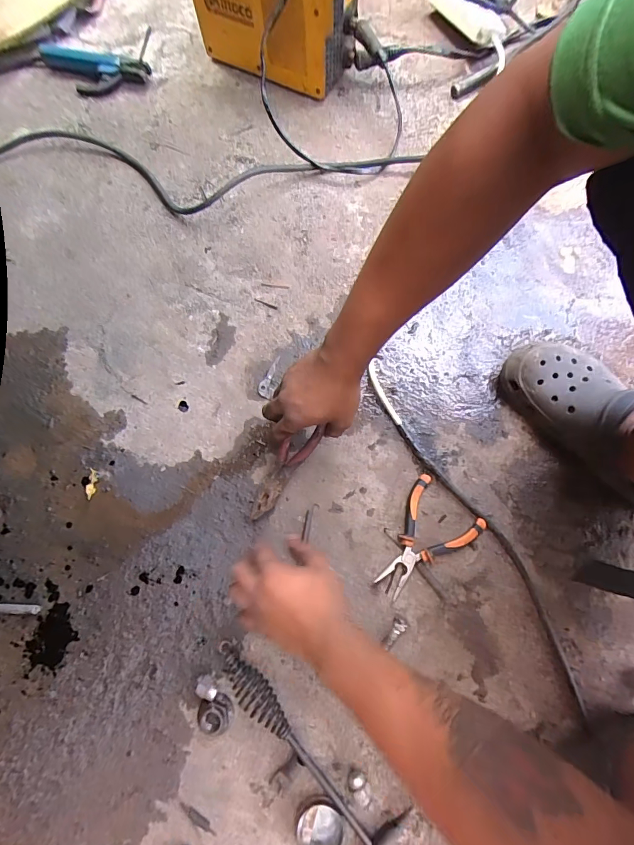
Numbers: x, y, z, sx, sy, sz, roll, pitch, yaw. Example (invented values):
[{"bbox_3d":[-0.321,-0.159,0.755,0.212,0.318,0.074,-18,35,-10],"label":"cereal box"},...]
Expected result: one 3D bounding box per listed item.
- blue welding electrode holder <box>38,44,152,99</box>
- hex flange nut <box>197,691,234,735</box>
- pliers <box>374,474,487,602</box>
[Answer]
[{"bbox_3d":[-0.400,-0.619,0.703,0.199,0.035,0.076,16,76,6],"label":"blue welding electrode holder"},{"bbox_3d":[-0.113,0.326,0.446,0.037,0.018,0.035,32,78,10],"label":"hex flange nut"},{"bbox_3d":[0.125,0.143,0.487,0.092,0.019,0.137,43,80,12],"label":"pliers"}]

